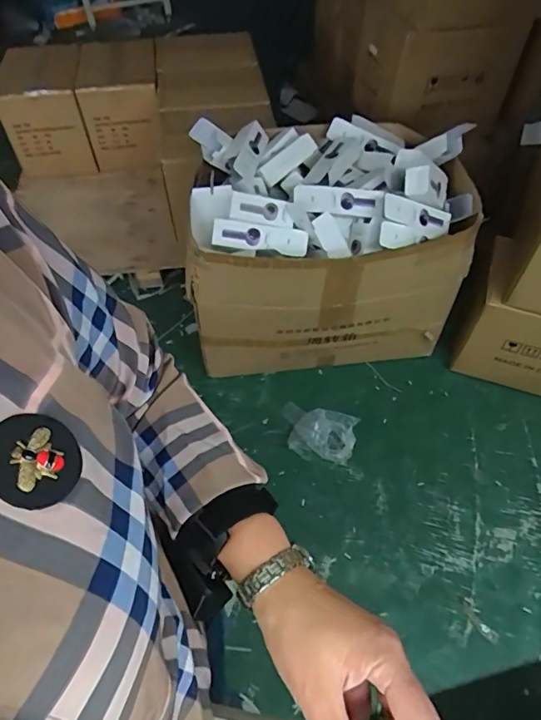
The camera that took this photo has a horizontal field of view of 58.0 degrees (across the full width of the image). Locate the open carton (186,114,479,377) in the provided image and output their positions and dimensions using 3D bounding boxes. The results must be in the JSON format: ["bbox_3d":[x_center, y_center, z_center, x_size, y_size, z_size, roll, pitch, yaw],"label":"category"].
[{"bbox_3d":[0.160,-0.355,1.553,0.745,0.596,0.609,1,57,3],"label":"open carton"}]

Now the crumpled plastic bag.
[{"bbox_3d":[0.143,0.214,1.532,0.246,0.109,0.141,18,60,13],"label":"crumpled plastic bag"}]

